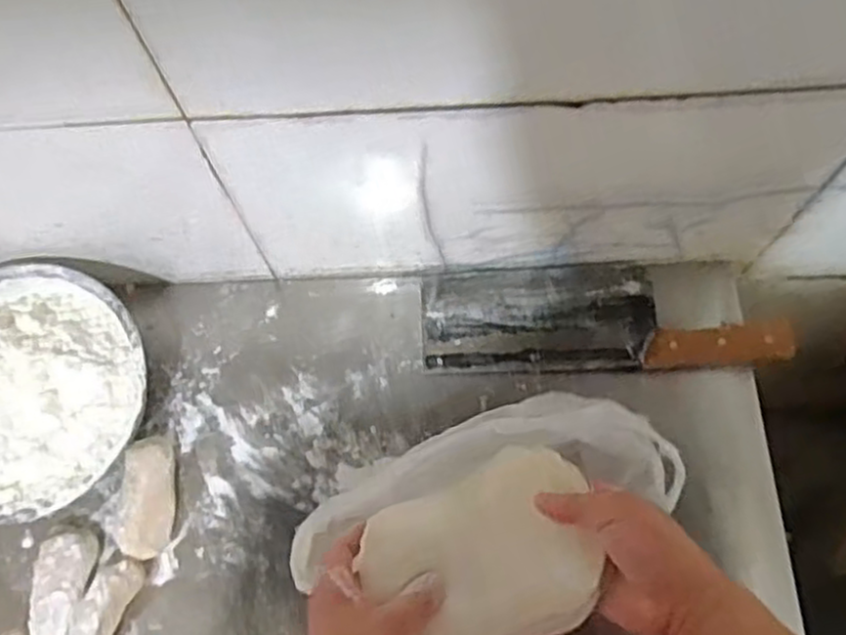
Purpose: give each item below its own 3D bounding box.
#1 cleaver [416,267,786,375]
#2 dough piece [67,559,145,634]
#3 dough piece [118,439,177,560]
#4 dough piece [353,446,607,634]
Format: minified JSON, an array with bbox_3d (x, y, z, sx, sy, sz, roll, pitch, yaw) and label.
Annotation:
[{"bbox_3d":[0.153,-0.003,0.646,0.304,0.030,0.095,0,70,2],"label":"cleaver"},{"bbox_3d":[-0.254,0.242,0.580,0.034,0.046,0.101,17,72,8],"label":"dough piece"},{"bbox_3d":[-0.228,0.148,0.612,0.040,0.033,0.097,-3,70,1],"label":"dough piece"},{"bbox_3d":[0.048,0.166,0.511,0.155,0.031,0.120,-27,72,-7],"label":"dough piece"}]

